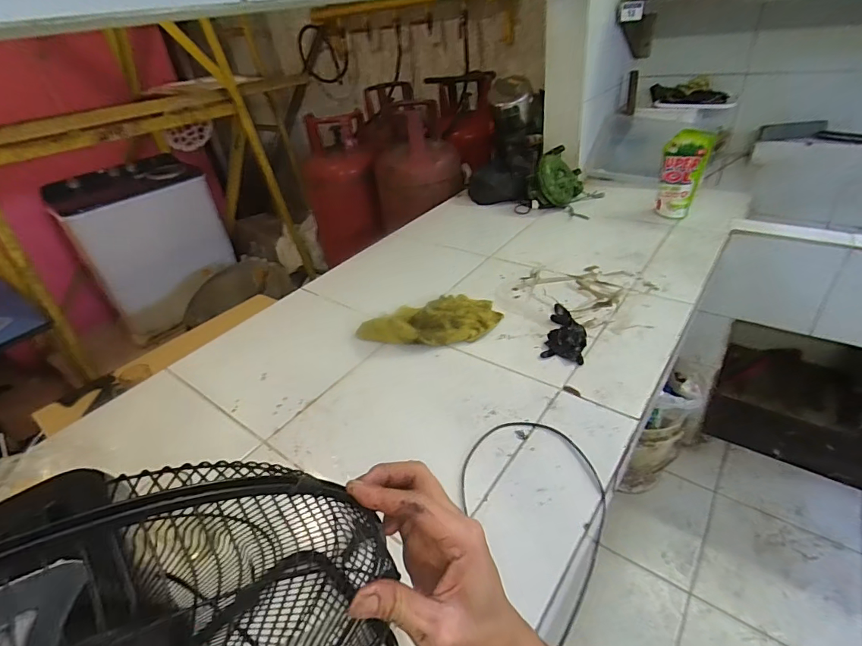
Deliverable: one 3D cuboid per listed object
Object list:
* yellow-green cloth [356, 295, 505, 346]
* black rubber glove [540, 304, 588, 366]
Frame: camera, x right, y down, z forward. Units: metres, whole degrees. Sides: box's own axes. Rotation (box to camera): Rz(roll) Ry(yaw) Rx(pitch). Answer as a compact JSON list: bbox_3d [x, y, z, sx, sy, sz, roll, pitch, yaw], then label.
[{"bbox_3d":[-0.002,-0.006,1.027,0.329,0.047,0.164,-8,35,-1],"label":"yellow-green cloth"},{"bbox_3d":[0.300,0.004,0.957,0.086,0.041,0.213,8,38,20],"label":"black rubber glove"}]

